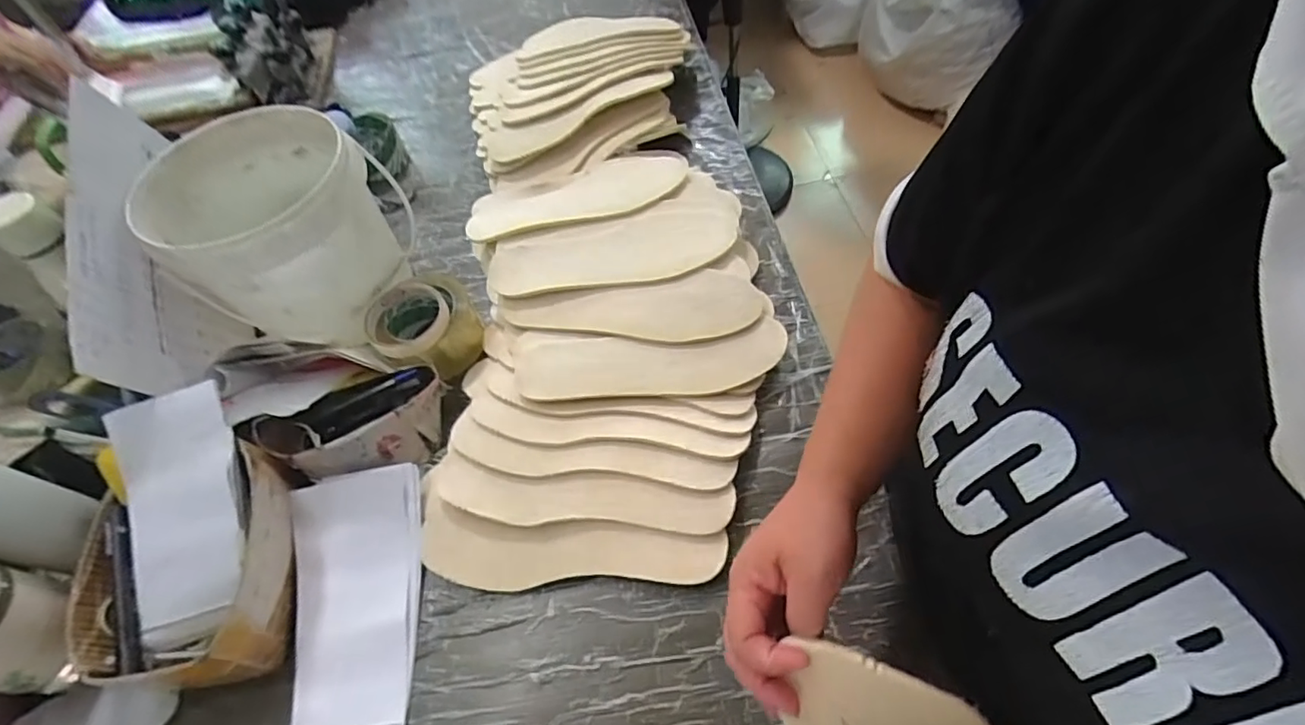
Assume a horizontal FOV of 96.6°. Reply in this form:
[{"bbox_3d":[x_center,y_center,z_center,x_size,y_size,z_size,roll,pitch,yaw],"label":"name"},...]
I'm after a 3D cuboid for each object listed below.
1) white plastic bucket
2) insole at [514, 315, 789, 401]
[{"bbox_3d":[-0.397,-0.142,0.616,0.186,0.164,0.202,1,56,6],"label":"white plastic bucket"},{"bbox_3d":[0.000,-0.001,0.583,0.271,0.012,0.079,-7,59,-2],"label":"insole"}]

